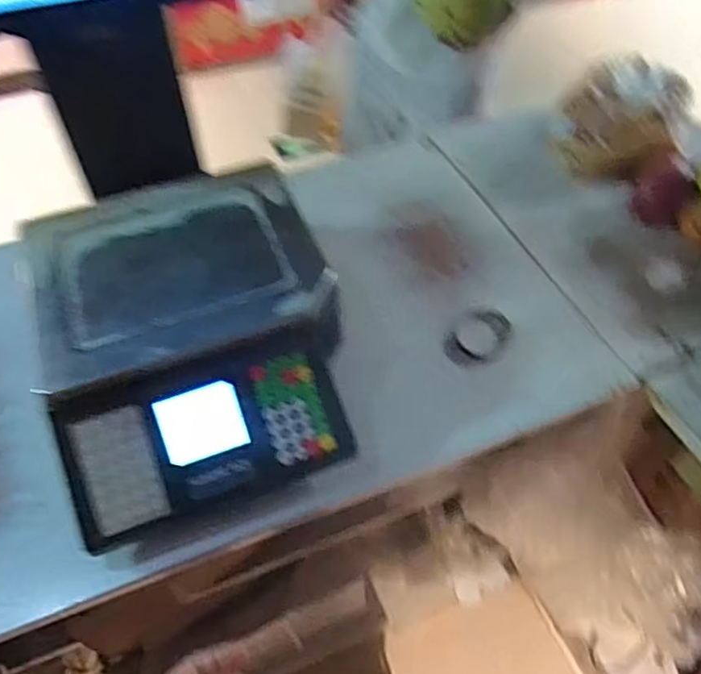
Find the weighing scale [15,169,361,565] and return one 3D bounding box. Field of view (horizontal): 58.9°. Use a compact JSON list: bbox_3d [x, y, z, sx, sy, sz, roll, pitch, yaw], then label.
[{"bbox_3d":[-0.198,-0.006,0.794,0.358,0.169,0.422,-18,53,-13],"label":"weighing scale"}]

